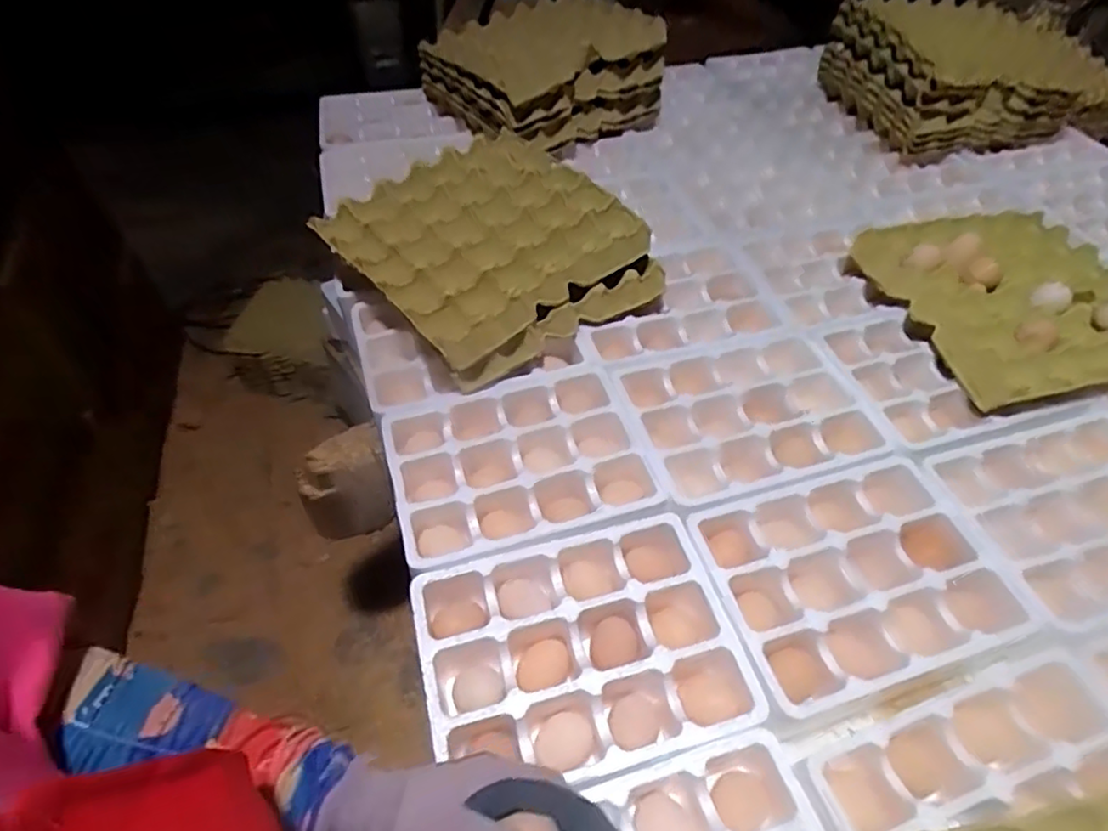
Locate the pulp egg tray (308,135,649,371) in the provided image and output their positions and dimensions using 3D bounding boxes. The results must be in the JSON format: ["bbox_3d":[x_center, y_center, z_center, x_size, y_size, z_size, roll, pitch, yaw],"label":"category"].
[{"bbox_3d":[-0.081,-0.204,0.725,0.281,0.056,0.274,-35,59,-26],"label":"pulp egg tray"}]

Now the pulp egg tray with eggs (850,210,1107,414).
[{"bbox_3d":[0.552,-0.136,0.752,0.298,0.058,0.291,-8,51,-7],"label":"pulp egg tray with eggs"}]

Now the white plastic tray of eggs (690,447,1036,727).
[{"bbox_3d":[0.254,0.140,0.556,0.231,0.042,0.179,-13,52,-12],"label":"white plastic tray of eggs"}]

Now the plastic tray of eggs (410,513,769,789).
[{"bbox_3d":[0.020,0.190,0.518,0.241,0.049,0.182,-13,52,-11],"label":"plastic tray of eggs"}]

